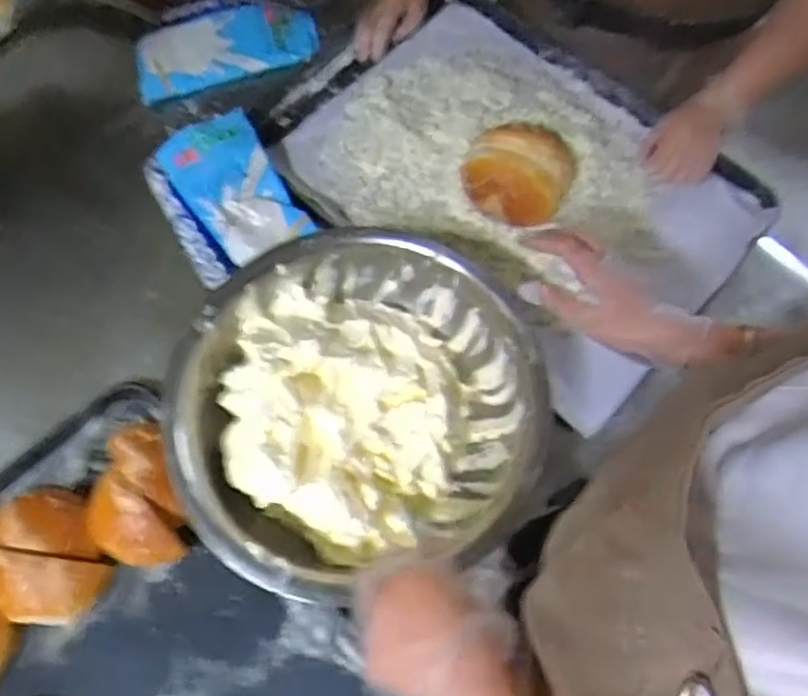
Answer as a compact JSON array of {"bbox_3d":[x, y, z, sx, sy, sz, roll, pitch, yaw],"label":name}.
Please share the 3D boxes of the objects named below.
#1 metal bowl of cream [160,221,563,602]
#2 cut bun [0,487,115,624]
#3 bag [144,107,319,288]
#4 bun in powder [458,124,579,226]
[{"bbox_3d":[-0.050,0.069,0.711,0.353,0.118,0.345,0,66,-1],"label":"metal bowl of cream"},{"bbox_3d":[-0.367,0.210,0.699,0.117,0.060,0.133,-1,66,-2],"label":"cut bun"},{"bbox_3d":[-0.217,-0.182,0.831,0.145,0.056,0.194,-28,70,-13],"label":"bag"},{"bbox_3d":[0.140,-0.220,0.832,0.130,0.066,0.128,0,66,-1],"label":"bun in powder"}]

